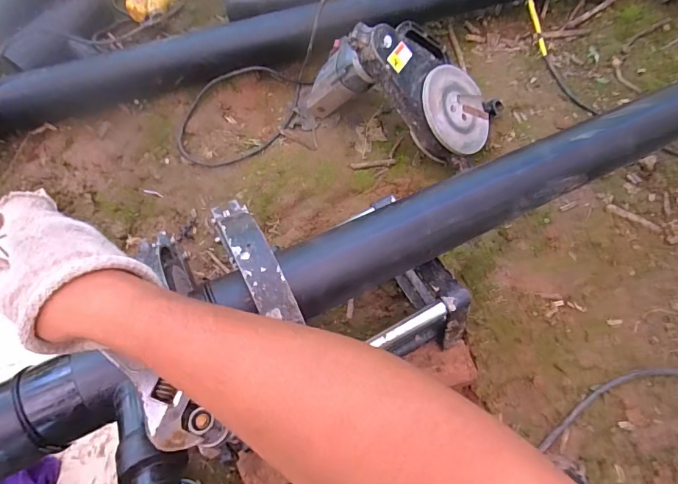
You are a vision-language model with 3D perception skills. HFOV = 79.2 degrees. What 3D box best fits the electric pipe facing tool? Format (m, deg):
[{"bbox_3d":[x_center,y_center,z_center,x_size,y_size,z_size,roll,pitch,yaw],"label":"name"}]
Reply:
[{"bbox_3d":[0.103,-0.310,0.787,0.399,0.210,0.190,21,66,14],"label":"electric pipe facing tool"}]

